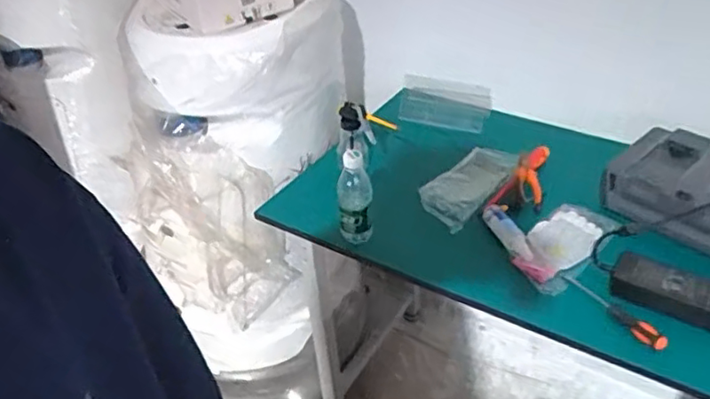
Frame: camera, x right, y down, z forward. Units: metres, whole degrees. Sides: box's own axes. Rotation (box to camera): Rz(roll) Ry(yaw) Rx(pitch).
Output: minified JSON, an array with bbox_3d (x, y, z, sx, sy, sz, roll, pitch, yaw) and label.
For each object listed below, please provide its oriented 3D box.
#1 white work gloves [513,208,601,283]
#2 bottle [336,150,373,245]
[{"bbox_3d":[0.358,0.073,1.080,0.098,0.027,0.182,23,43,31],"label":"white work gloves"},{"bbox_3d":[0.000,0.002,1.094,0.062,0.178,0.053,-3,36,0],"label":"bottle"}]

